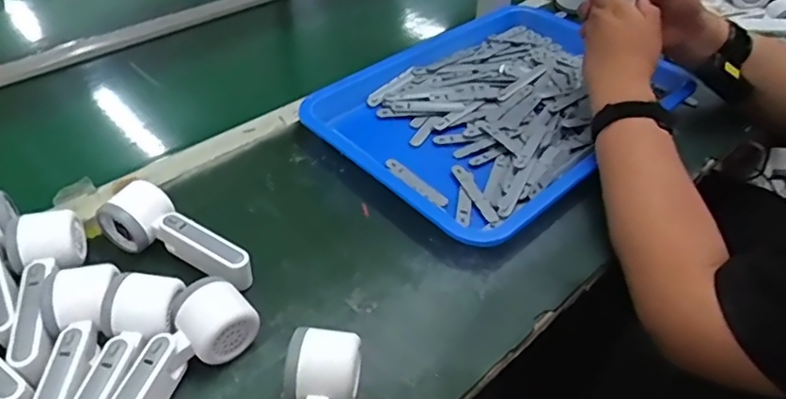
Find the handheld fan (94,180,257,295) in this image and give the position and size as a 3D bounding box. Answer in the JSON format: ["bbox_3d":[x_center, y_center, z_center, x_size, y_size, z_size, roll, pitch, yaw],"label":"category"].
[{"bbox_3d":[-0.209,0.036,0.554,0.169,0.050,0.051,19,46,17],"label":"handheld fan"}]

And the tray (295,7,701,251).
[{"bbox_3d":[0.139,-0.128,0.753,0.464,0.042,0.343,-31,53,-30],"label":"tray"}]

